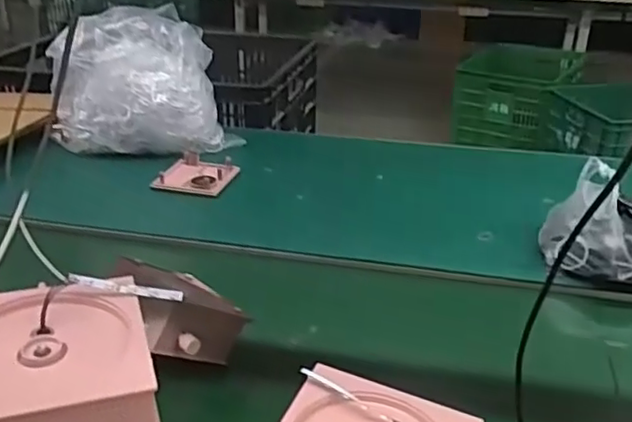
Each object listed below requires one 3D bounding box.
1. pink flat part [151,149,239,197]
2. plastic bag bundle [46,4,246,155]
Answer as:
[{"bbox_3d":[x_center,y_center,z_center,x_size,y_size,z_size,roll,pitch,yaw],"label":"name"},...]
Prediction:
[{"bbox_3d":[-0.187,-0.062,1.037,0.107,0.020,0.125,9,28,14],"label":"pink flat part"},{"bbox_3d":[-0.307,-0.219,1.142,0.294,0.226,0.171,-11,30,-22],"label":"plastic bag bundle"}]

